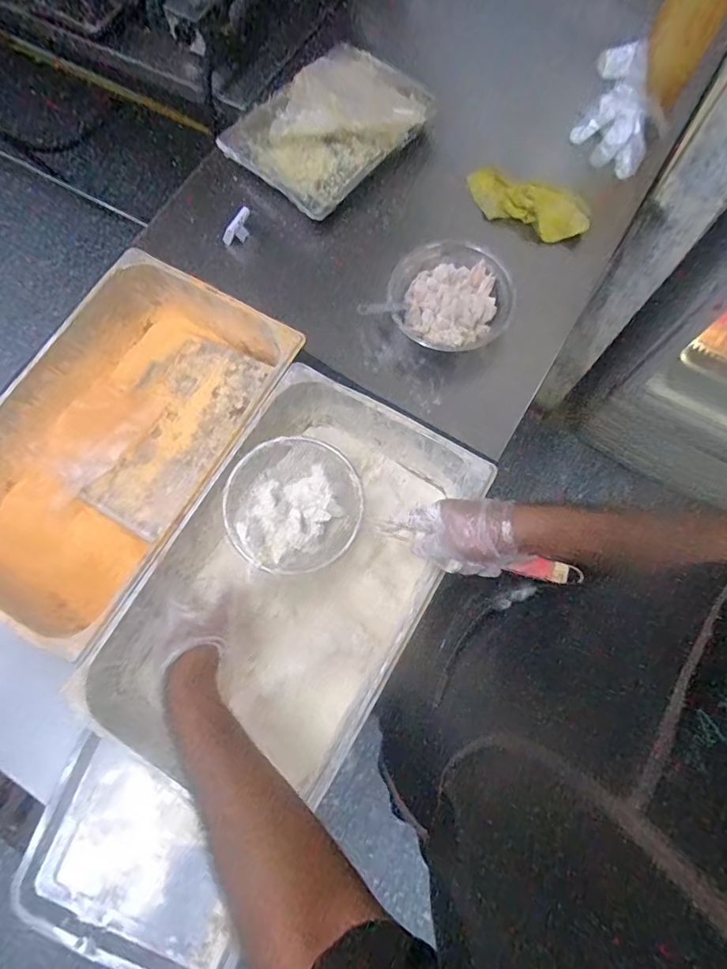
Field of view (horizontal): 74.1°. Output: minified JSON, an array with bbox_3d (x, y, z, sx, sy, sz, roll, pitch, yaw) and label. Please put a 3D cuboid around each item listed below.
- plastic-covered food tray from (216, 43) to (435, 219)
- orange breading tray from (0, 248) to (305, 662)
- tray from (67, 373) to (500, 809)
[{"bbox_3d":[-0.061,-0.703,0.964,0.284,0.076,0.384,40,78,11],"label":"plastic-covered food tray"},{"bbox_3d":[-0.357,-0.062,0.723,0.337,0.141,0.524,29,77,9],"label":"orange breading tray"},{"bbox_3d":[-0.091,0.128,0.660,0.318,0.157,0.509,29,77,9],"label":"tray"}]

